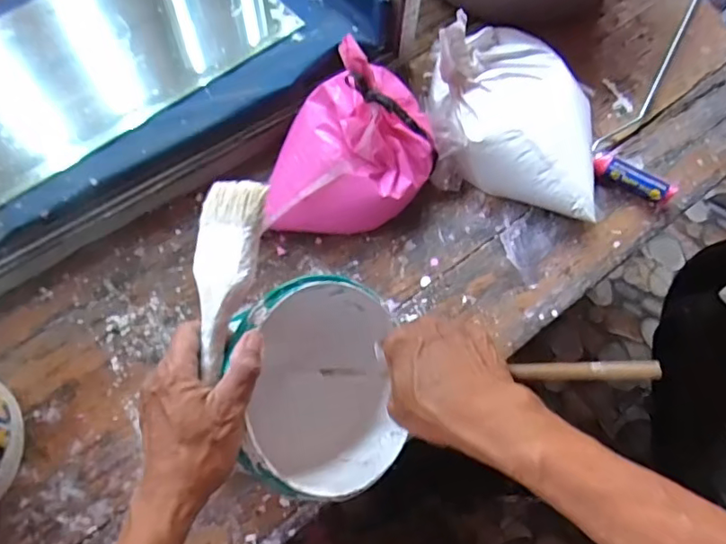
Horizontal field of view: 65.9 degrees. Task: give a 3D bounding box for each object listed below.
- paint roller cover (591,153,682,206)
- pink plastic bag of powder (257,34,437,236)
[{"bbox_3d":[0.340,-0.117,0.709,0.103,0.032,0.031,26,68,8],"label":"paint roller cover"},{"bbox_3d":[-0.018,-0.155,0.652,0.203,0.145,0.182,-1,67,-3],"label":"pink plastic bag of powder"}]

